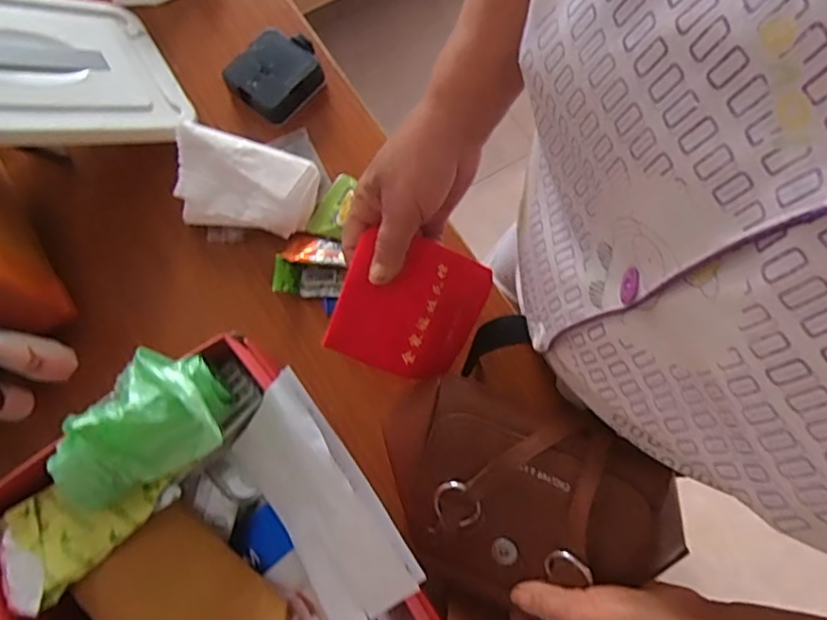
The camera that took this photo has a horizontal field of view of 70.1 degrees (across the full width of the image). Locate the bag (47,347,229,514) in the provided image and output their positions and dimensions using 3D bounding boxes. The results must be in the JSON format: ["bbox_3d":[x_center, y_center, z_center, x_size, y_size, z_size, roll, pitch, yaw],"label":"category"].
[{"bbox_3d":[-0.177,0.070,0.366,0.109,0.039,0.074,-25,74,-6],"label":"bag"}]

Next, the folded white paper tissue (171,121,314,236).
[{"bbox_3d":[-0.153,-0.115,0.528,0.123,0.030,0.078,12,74,5],"label":"folded white paper tissue"}]

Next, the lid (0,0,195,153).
[{"bbox_3d":[-0.331,-0.208,0.500,0.244,0.016,0.173,-20,71,-43],"label":"lid"}]

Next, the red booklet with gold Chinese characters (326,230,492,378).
[{"bbox_3d":[0.001,-0.001,0.433,0.112,0.012,0.097,22,93,-28],"label":"red booklet with gold Chinese characters"}]

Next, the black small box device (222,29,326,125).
[{"bbox_3d":[-0.131,-0.227,0.568,0.084,0.023,0.072,-42,77,-10],"label":"black small box device"}]

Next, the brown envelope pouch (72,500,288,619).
[{"bbox_3d":[-0.146,0.195,0.384,0.121,0.027,0.081,41,78,12],"label":"brown envelope pouch"}]

